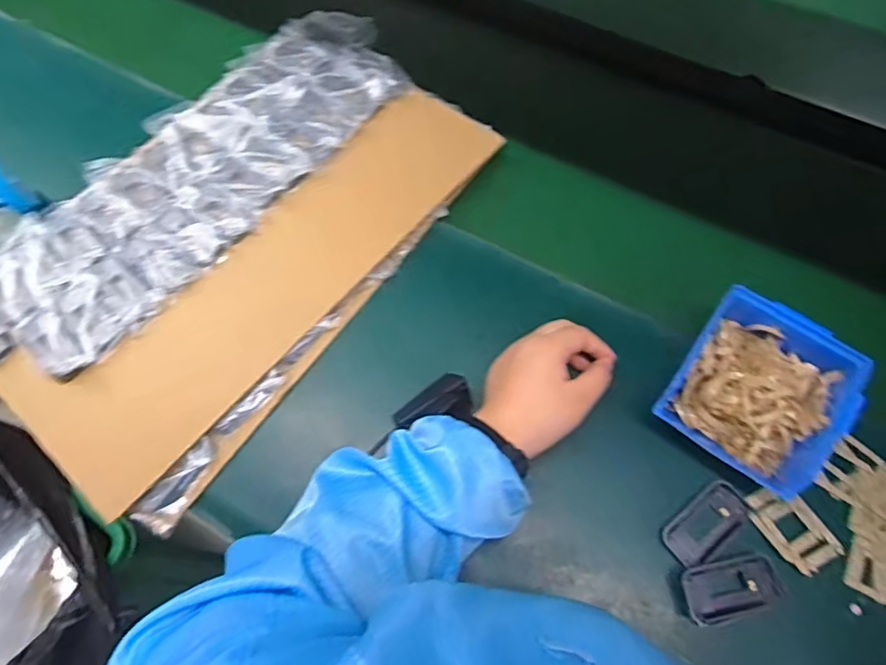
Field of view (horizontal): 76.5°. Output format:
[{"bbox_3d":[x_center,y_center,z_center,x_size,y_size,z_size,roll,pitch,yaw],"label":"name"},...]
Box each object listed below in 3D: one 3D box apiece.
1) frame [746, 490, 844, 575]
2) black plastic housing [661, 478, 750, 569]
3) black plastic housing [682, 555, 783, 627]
[{"bbox_3d":[0.286,0.159,0.460,0.045,0.009,0.066,-27,69,-10],"label":"frame"},{"bbox_3d":[0.218,0.158,0.464,0.075,0.007,0.036,-35,71,-13],"label":"black plastic housing"},{"bbox_3d":[0.226,0.201,0.442,0.074,0.011,0.040,-13,67,-4],"label":"black plastic housing"}]

